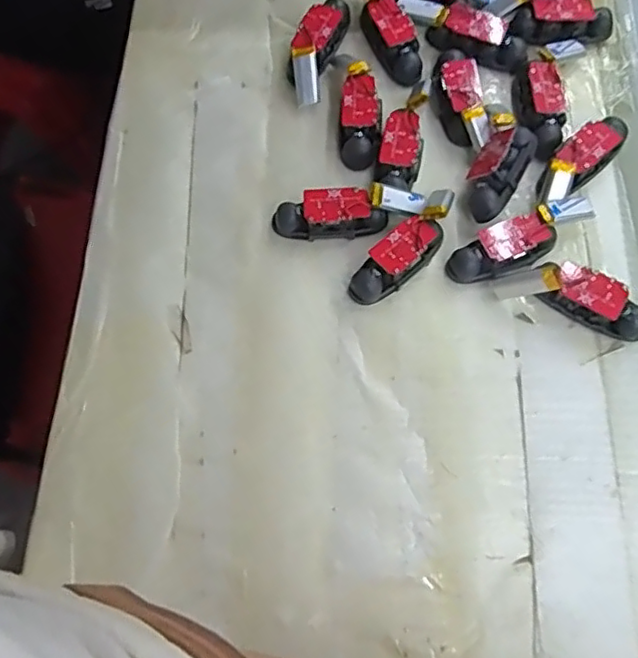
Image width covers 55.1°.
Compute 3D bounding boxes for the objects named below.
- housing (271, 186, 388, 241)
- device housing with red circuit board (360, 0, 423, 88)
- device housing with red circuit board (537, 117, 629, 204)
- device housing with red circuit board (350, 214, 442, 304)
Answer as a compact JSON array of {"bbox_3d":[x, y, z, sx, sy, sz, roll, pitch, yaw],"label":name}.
[{"bbox_3d":[0.005,-0.064,0.342,0.062,0.020,0.023,-5,70,-2],"label":"housing"},{"bbox_3d":[0.044,-0.187,0.389,0.024,0.026,0.070,-25,84,-6],"label":"device housing with red circuit board"},{"bbox_3d":[0.151,-0.097,0.353,0.070,0.023,0.022,-39,75,-13],"label":"device housing with red circuit board"},{"bbox_3d":[0.043,-0.038,0.333,0.059,0.019,0.022,-42,76,-14],"label":"device housing with red circuit board"}]

